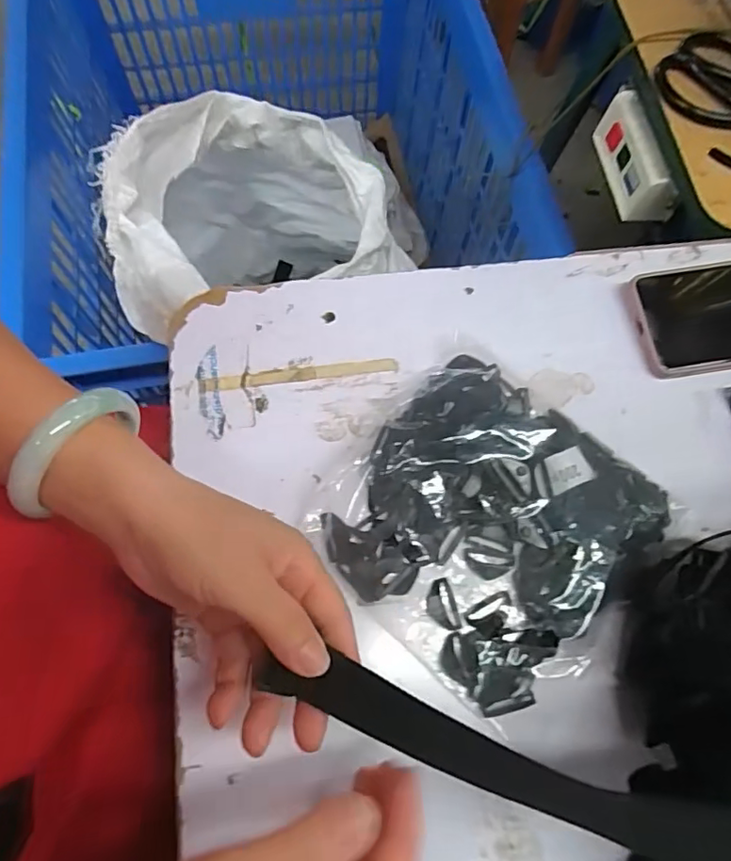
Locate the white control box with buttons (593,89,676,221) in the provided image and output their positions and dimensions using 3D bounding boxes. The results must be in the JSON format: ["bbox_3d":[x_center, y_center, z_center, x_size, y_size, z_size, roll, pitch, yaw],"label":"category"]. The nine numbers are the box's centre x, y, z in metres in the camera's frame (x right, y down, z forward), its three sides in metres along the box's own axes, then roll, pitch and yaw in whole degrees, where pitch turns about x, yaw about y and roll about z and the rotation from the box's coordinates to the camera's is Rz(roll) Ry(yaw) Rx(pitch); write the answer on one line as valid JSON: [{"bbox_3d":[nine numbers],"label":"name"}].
[{"bbox_3d":[0.251,-0.250,0.506,0.039,0.050,0.115,-6,70,-4],"label":"white control box with buttons"}]

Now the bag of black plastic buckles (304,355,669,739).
[{"bbox_3d":[0.074,0.054,0.329,0.165,0.030,0.173,39,73,12],"label":"bag of black plastic buckles"}]

